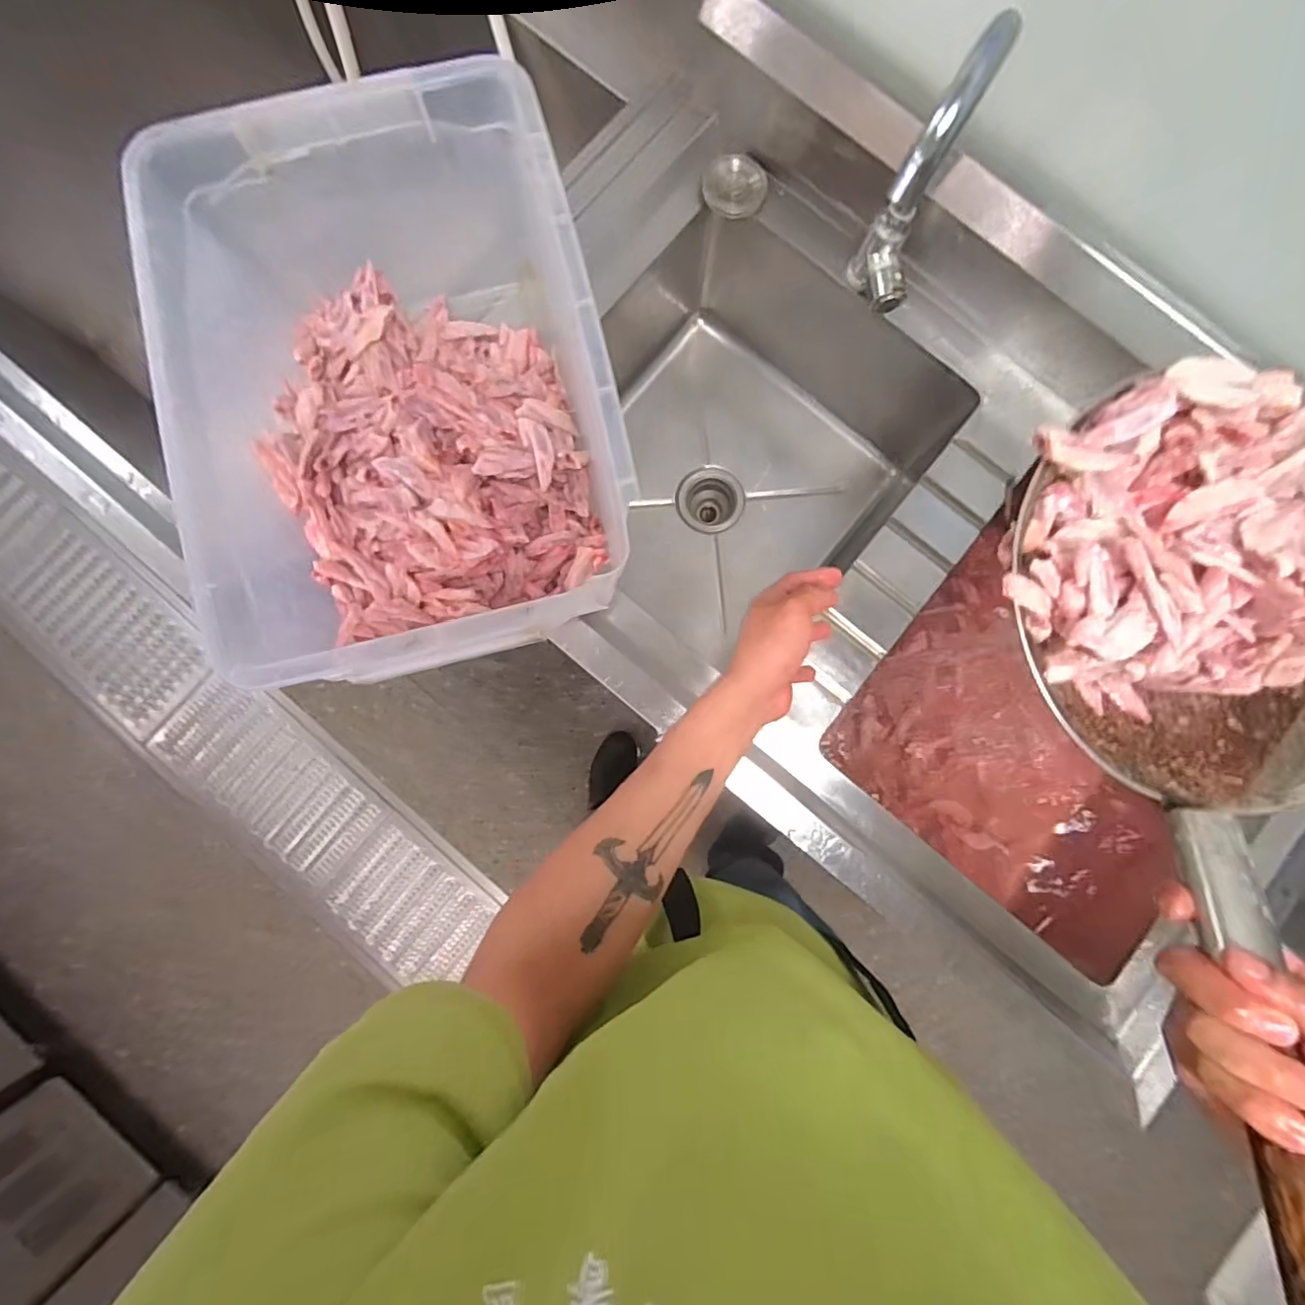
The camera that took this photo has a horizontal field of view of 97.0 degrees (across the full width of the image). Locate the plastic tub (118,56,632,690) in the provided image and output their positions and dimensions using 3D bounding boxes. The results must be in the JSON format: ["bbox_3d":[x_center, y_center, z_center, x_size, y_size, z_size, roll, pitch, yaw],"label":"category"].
[{"bbox_3d":[-0.230,-0.235,0.563,0.353,0.216,0.498,-14,85,-3],"label":"plastic tub"}]

